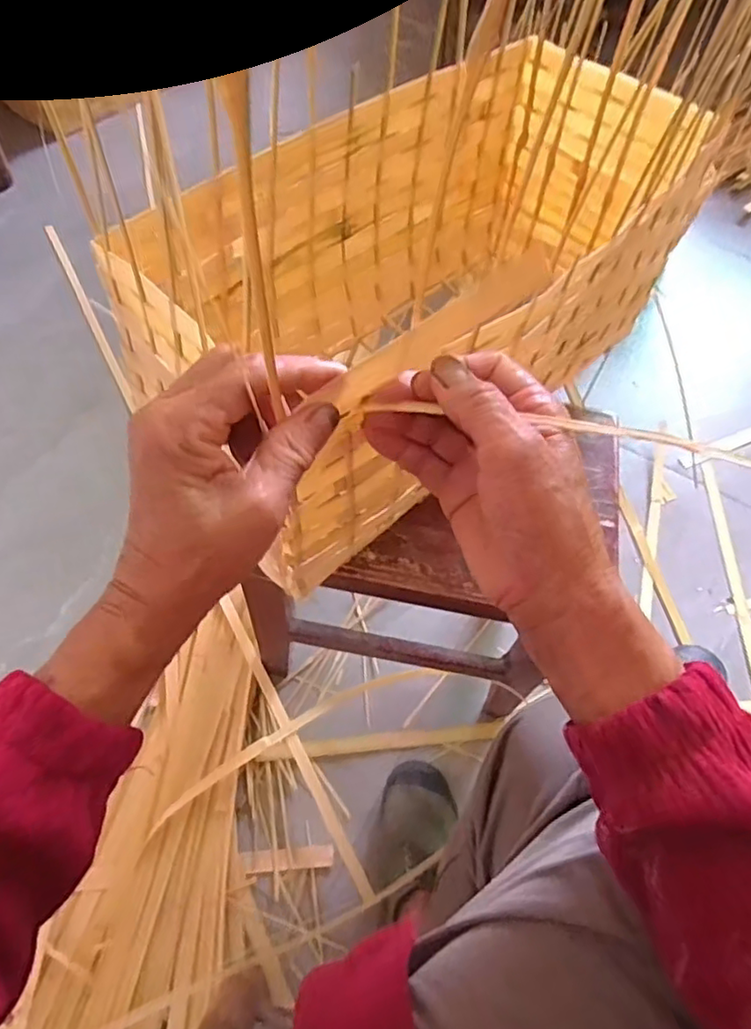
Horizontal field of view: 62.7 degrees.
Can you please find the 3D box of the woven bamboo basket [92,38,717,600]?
[{"bbox_3d":[0.044,-0.179,0.463,0.221,0.240,0.433,40,67,17],"label":"woven bamboo basket"}]

